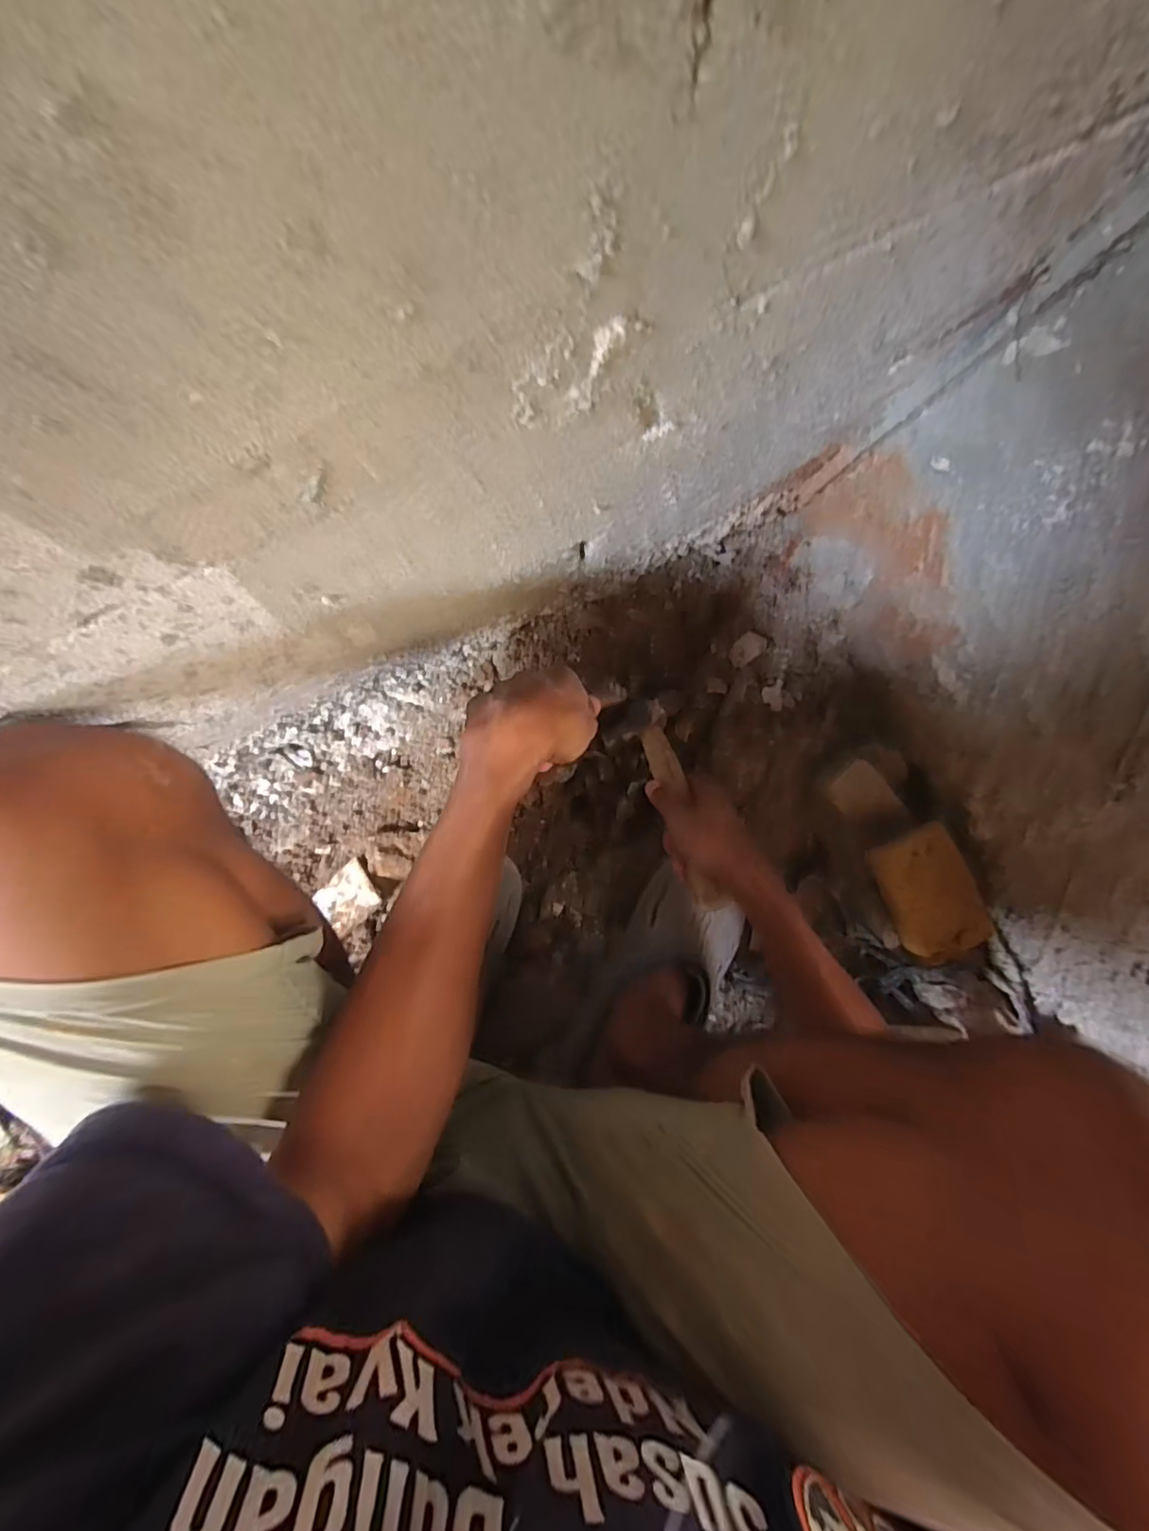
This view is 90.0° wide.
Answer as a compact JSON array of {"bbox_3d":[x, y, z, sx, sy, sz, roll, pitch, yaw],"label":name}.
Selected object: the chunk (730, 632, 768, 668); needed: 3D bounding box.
[{"bbox_3d":[0.200,-0.136,0.669,0.039,0.024,0.027,-41,95,1],"label":"chunk"}]

